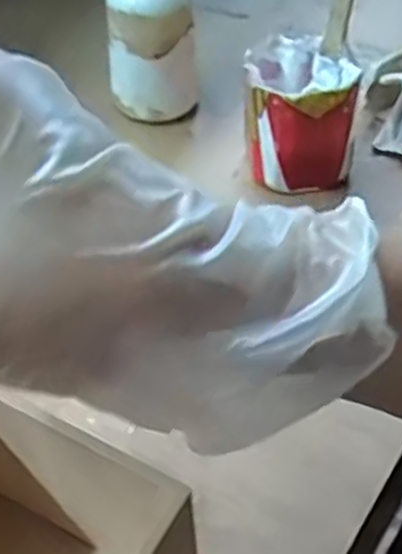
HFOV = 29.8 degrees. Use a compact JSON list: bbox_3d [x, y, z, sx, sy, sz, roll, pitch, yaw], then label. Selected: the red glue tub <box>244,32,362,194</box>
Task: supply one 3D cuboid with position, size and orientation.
[{"bbox_3d":[0.061,-0.104,0.476,0.065,0.074,0.069,0,49,0],"label":"red glue tub"}]

